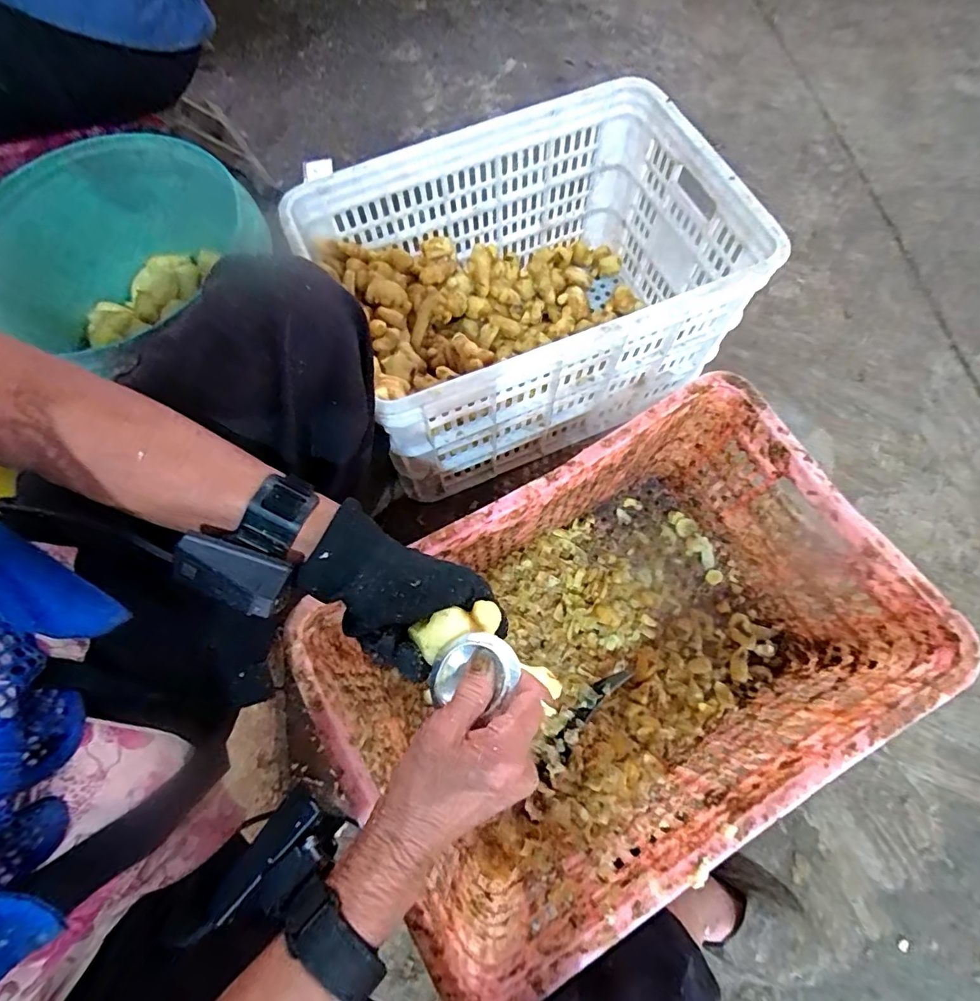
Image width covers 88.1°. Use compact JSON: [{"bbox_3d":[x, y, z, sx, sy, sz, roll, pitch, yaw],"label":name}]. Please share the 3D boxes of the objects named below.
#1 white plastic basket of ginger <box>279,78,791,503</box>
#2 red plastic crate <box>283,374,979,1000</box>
[{"bbox_3d":[0.053,-0.285,0.729,0.499,0.288,0.352,-23,72,-6],"label":"white plastic basket of ginger"},{"bbox_3d":[0.124,0.168,0.572,0.511,0.277,0.338,-30,73,-8],"label":"red plastic crate"}]

